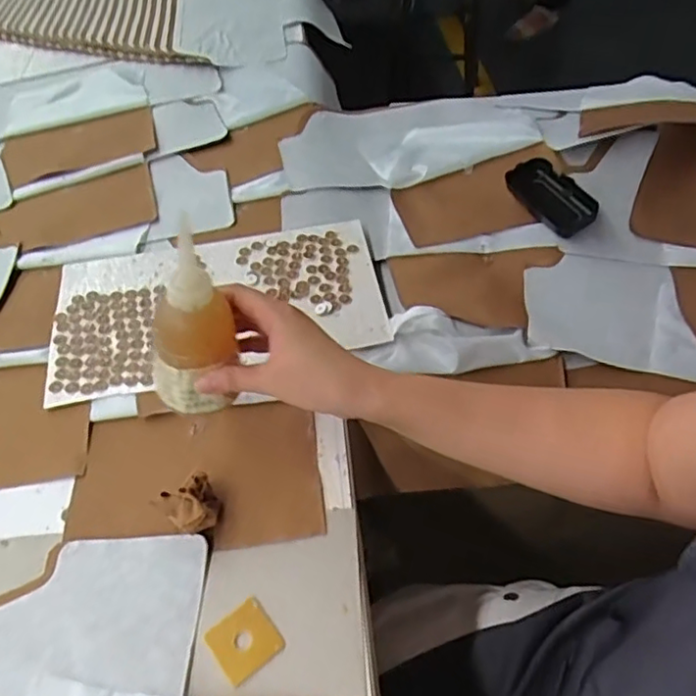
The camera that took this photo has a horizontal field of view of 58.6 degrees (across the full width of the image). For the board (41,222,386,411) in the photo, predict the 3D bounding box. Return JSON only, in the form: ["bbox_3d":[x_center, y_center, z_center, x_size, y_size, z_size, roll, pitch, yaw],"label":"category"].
[{"bbox_3d":[-0.130,-0.046,0.621,0.320,0.009,0.182,-10,52,-2],"label":"board"}]

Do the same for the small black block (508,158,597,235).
[{"bbox_3d":[0.220,-0.165,0.672,0.056,0.024,0.108,-23,54,-12],"label":"small black block"}]

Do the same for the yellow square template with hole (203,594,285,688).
[{"bbox_3d":[-0.071,0.203,0.430,0.043,0.004,0.042,-34,57,-19],"label":"yellow square template with hole"}]

